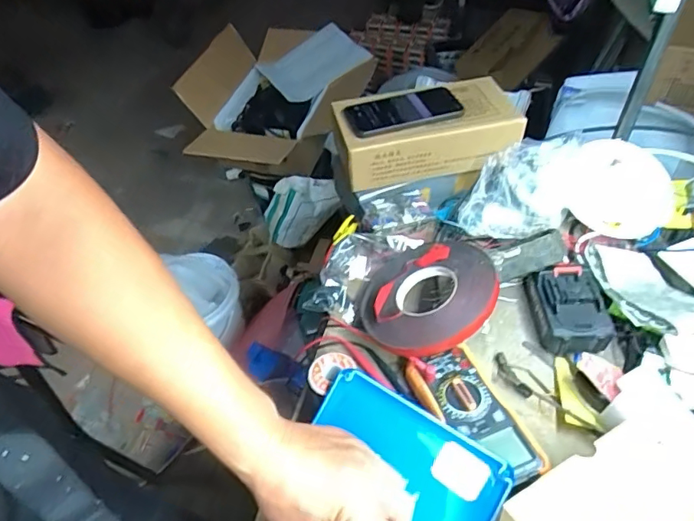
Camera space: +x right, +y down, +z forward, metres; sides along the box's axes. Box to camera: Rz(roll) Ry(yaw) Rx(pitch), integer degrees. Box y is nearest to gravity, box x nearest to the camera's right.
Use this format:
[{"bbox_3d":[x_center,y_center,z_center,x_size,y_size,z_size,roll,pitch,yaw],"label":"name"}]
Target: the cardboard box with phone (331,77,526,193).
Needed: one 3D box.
[{"bbox_3d":[0.113,-0.191,0.750,0.258,0.081,0.131,-7,46,0],"label":"cardboard box with phone"}]

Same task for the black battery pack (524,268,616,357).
[{"bbox_3d":[0.273,0.061,0.626,0.073,0.059,0.106,-5,46,1],"label":"black battery pack"}]

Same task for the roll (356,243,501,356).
[{"bbox_3d":[0.094,0.044,0.612,0.149,0.026,0.156,-14,49,17],"label":"roll"}]

